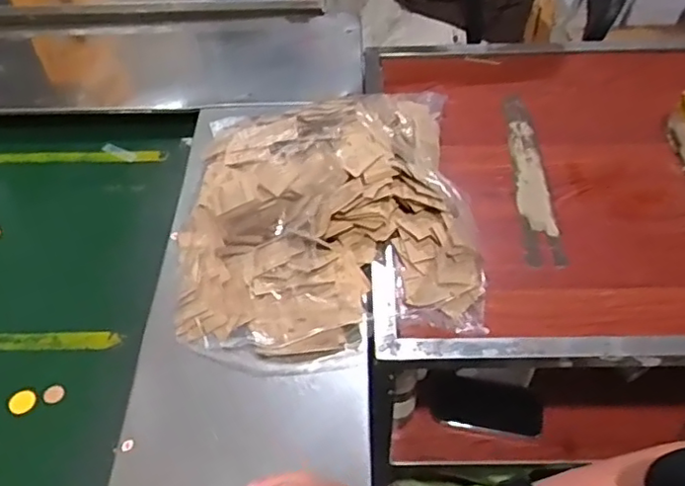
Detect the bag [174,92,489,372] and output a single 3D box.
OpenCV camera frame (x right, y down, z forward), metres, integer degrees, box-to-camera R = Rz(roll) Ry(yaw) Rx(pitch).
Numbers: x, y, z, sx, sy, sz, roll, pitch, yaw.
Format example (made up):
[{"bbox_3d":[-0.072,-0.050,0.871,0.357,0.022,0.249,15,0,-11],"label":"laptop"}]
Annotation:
[{"bbox_3d":[-0.027,-0.052,0.809,0.367,0.103,0.403,-4,51,-2],"label":"bag"}]

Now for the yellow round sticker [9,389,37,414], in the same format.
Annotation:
[{"bbox_3d":[-0.371,0.184,0.719,0.029,0.005,0.026,-27,80,-15],"label":"yellow round sticker"}]

